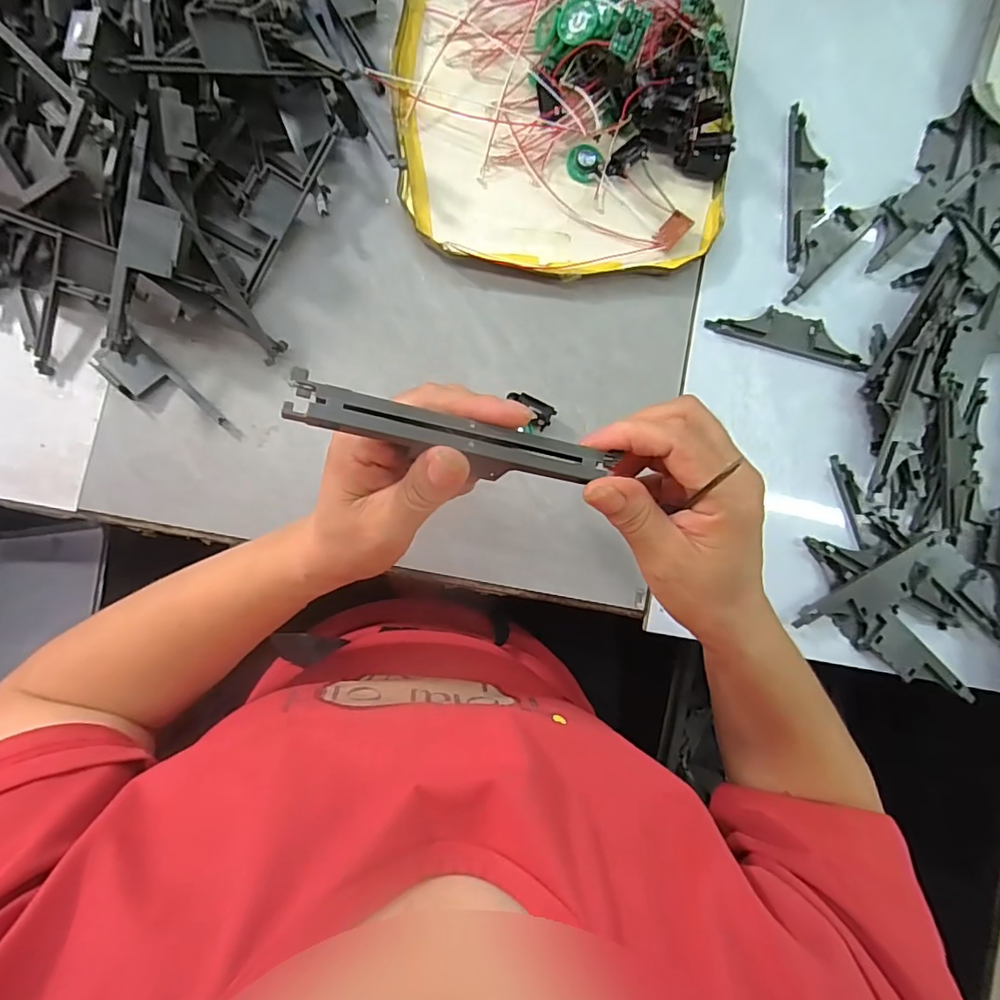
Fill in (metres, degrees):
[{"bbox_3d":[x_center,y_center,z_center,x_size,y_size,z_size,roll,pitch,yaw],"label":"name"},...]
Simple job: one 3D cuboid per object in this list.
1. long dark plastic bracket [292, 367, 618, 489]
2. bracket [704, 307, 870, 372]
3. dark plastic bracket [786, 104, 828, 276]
[{"bbox_3d":[-0.015,-0.023,0.212,0.133,0.011,0.021,11,85,-17],"label":"long dark plastic bracket"},{"bbox_3d":[0.230,-0.133,0.412,0.133,0.004,0.032,12,85,-5],"label":"bracket"},{"bbox_3d":[0.249,-0.251,0.422,0.031,0.008,0.135,4,85,-6],"label":"dark plastic bracket"}]

